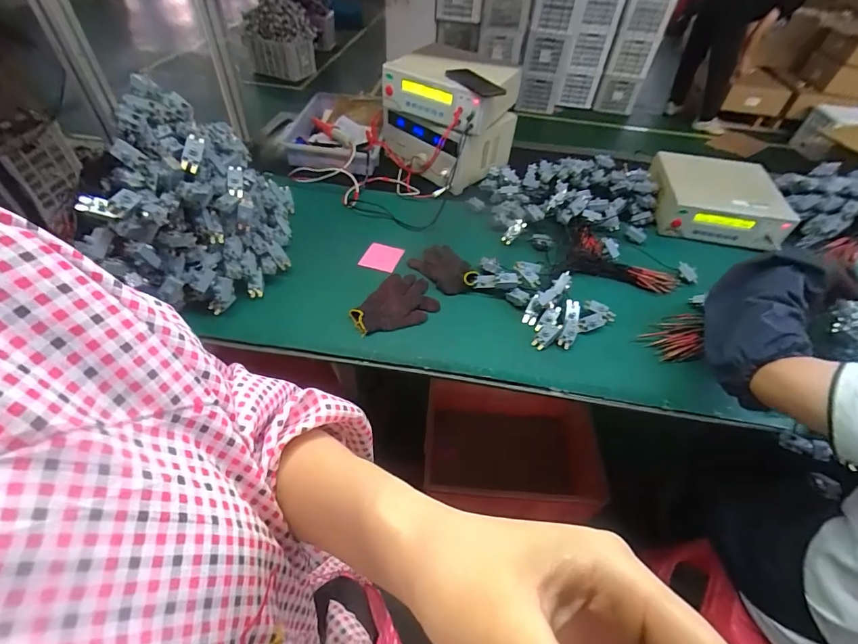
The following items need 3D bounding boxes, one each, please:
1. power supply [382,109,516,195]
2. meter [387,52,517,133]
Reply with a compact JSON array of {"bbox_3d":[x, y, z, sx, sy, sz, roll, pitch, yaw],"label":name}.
[{"bbox_3d":[0.058,-0.578,1.270,0.342,0.186,0.324,26,52,18],"label":"power supply"},{"bbox_3d":[0.062,-0.677,1.174,0.333,0.108,0.295,21,50,14],"label":"meter"}]

